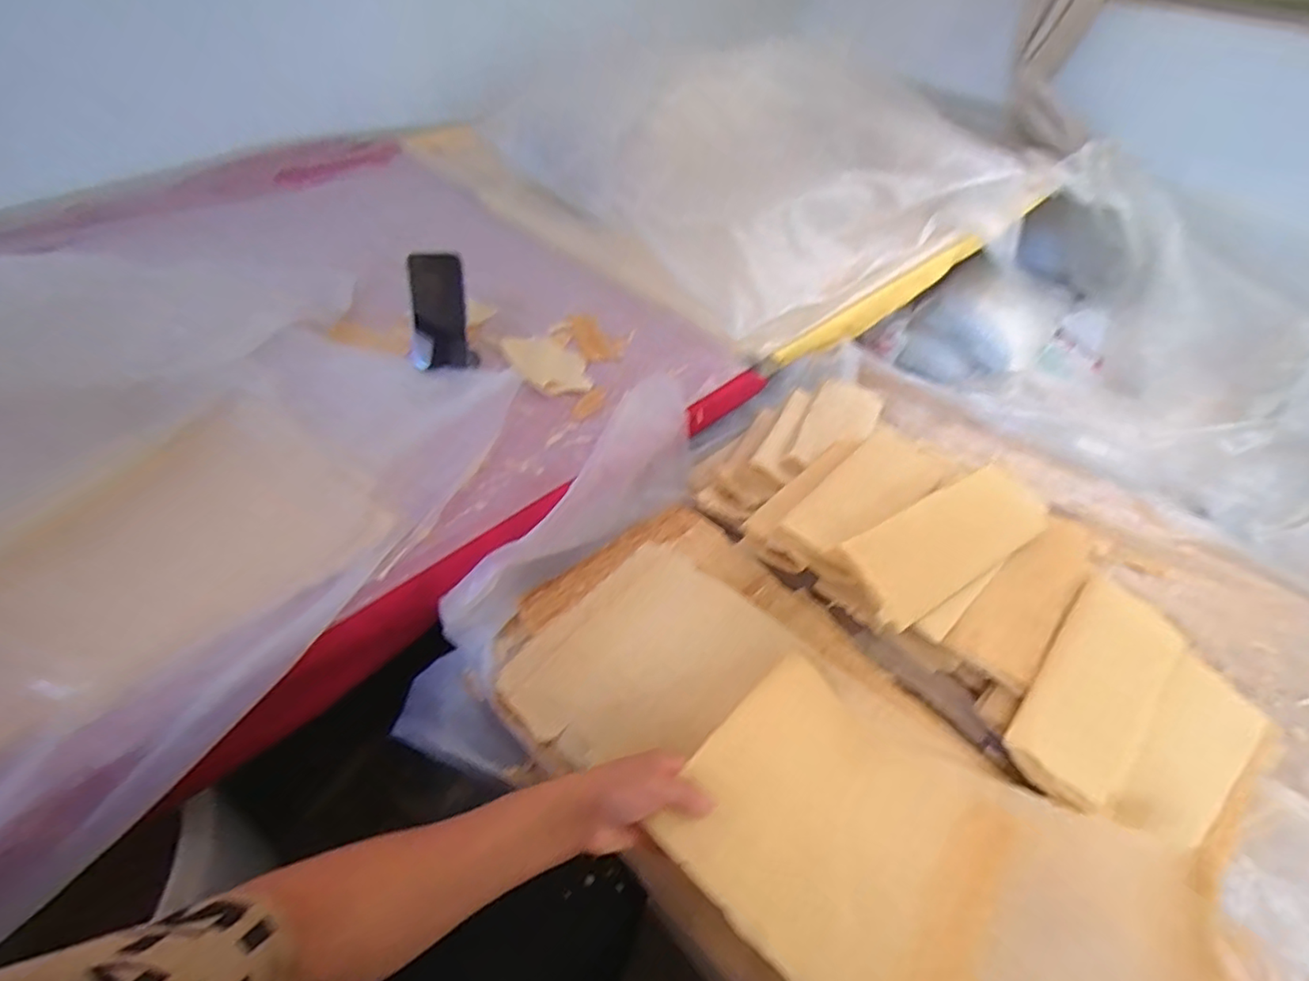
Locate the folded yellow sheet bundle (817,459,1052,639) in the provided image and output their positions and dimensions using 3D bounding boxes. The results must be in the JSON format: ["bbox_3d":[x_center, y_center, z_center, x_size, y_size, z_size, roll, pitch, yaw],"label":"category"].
[{"bbox_3d":[0.351,0.058,0.725,0.286,0.018,0.110,-24,73,-21],"label":"folded yellow sheet bundle"}]

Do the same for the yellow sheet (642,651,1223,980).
[{"bbox_3d":[0.223,0.312,0.498,0.376,0.063,0.264,29,50,20],"label":"yellow sheet"}]

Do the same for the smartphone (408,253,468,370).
[{"bbox_3d":[-0.307,-0.252,0.872,0.072,0.162,0.015,-10,38,-30],"label":"smartphone"}]

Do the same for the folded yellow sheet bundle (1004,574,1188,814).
[{"bbox_3d":[0.474,0.208,0.652,0.113,0.032,0.276,37,53,27],"label":"folded yellow sheet bundle"}]

